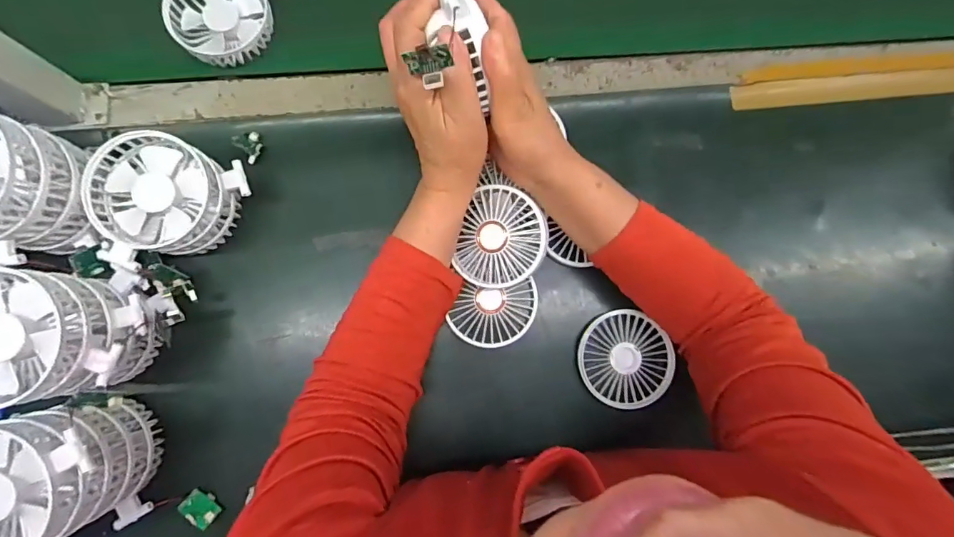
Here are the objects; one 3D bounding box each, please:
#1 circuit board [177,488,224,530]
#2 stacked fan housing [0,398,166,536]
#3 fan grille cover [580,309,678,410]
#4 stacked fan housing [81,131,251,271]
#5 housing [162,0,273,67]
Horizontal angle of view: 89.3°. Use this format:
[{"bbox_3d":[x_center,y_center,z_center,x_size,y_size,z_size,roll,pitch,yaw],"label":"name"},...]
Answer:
[{"bbox_3d":[-0.238,0.206,0.416,0.032,0.004,0.024,33,44,9],"label":"circuit board"},{"bbox_3d":[-0.309,0.149,0.359,0.098,0.124,0.102,11,82,-3],"label":"stacked fan housing"},{"bbox_3d":[0.137,0.084,0.451,0.085,0.017,0.084,35,82,1],"label":"fan grille cover"},{"bbox_3d":[-0.260,-0.057,0.406,0.087,0.077,0.112,40,82,1],"label":"stacked fan housing"},{"bbox_3d":[-0.239,-0.241,0.456,0.090,0.025,0.093,1,83,-4],"label":"housing"}]

